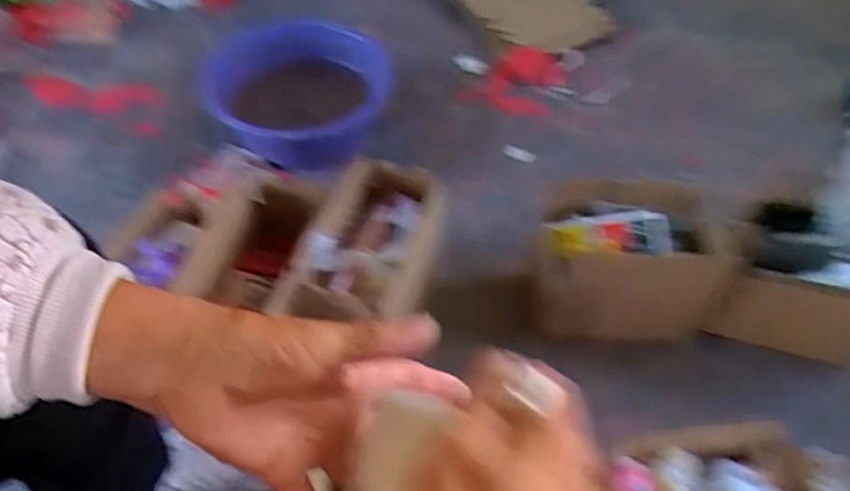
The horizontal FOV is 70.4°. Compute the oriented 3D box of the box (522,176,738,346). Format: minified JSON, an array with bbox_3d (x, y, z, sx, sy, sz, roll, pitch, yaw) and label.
[{"bbox_3d":[0.253,0.029,0.778,0.224,0.180,0.128,4,52,3],"label":"box"}]

